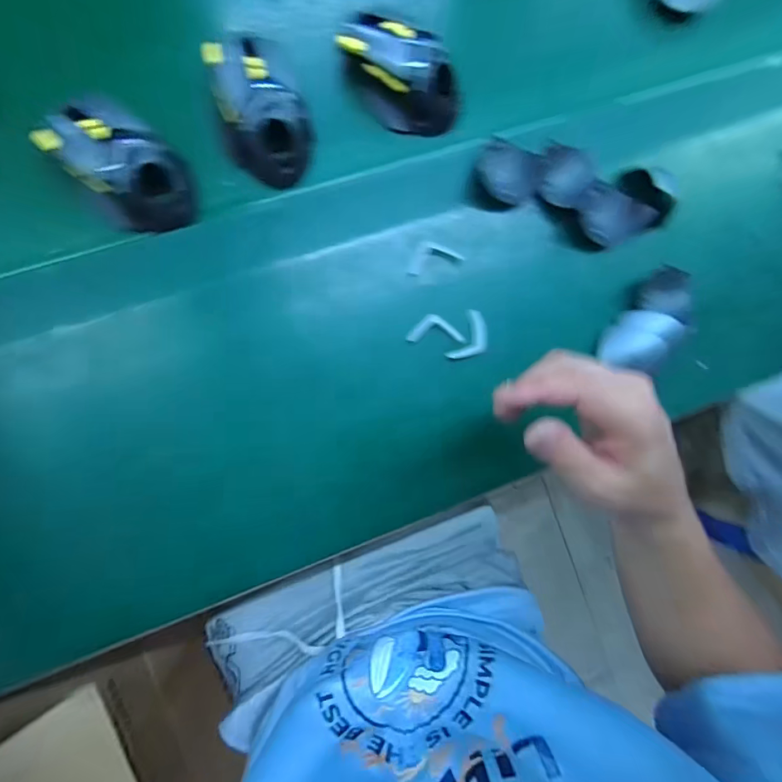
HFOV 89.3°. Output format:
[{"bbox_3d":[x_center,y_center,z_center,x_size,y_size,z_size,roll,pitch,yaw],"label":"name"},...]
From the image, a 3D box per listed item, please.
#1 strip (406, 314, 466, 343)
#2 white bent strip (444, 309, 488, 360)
[{"bbox_3d":[0.039,-0.055,0.346,0.051,0.007,0.025,0,90,-7],"label":"strip"},{"bbox_3d":[0.071,-0.046,0.349,0.028,0.007,0.048,28,86,-6],"label":"white bent strip"}]

